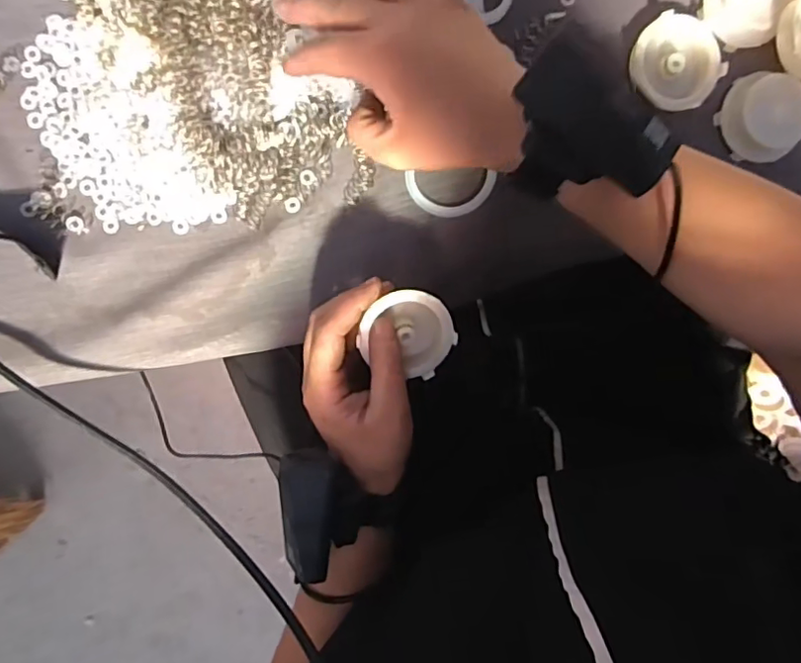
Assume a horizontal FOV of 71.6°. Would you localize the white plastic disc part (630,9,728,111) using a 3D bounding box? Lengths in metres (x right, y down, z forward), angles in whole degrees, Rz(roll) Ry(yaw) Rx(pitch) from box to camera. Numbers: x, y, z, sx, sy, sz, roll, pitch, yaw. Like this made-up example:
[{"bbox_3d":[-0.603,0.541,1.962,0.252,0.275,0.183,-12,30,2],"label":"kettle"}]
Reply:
[{"bbox_3d":[0.168,-0.164,0.341,0.051,0.018,0.054,0,97,-3],"label":"white plastic disc part"}]

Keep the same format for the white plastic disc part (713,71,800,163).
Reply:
[{"bbox_3d":[0.225,-0.131,0.343,0.049,0.019,0.045,0,97,-3],"label":"white plastic disc part"}]

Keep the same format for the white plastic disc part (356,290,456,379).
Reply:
[{"bbox_3d":[0.005,0.000,0.325,0.050,0.016,0.048,0,97,-3],"label":"white plastic disc part"}]

